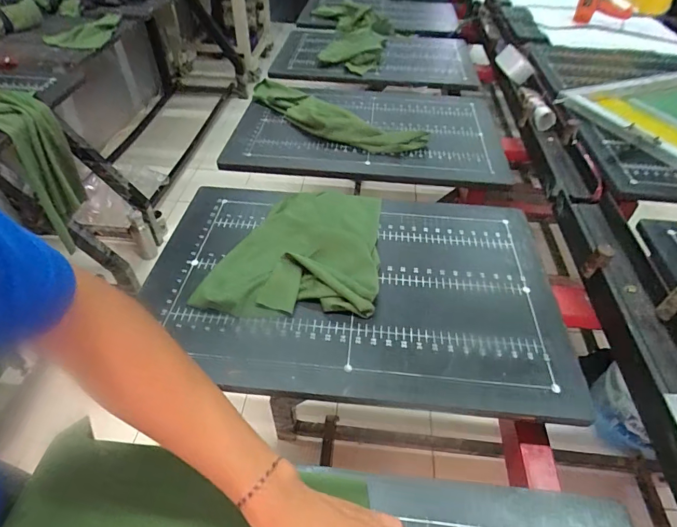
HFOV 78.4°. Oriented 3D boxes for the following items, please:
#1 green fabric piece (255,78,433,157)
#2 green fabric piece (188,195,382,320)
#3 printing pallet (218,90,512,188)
[{"bbox_3d":[-0.038,-0.355,0.973,0.504,0.034,0.146,29,52,26],"label":"green fabric piece"},{"bbox_3d":[-0.063,-0.035,0.667,0.250,0.028,0.289,3,46,3],"label":"green fabric piece"},{"bbox_3d":[0.076,-0.306,0.946,0.595,0.031,0.379,3,46,3],"label":"printing pallet"}]

